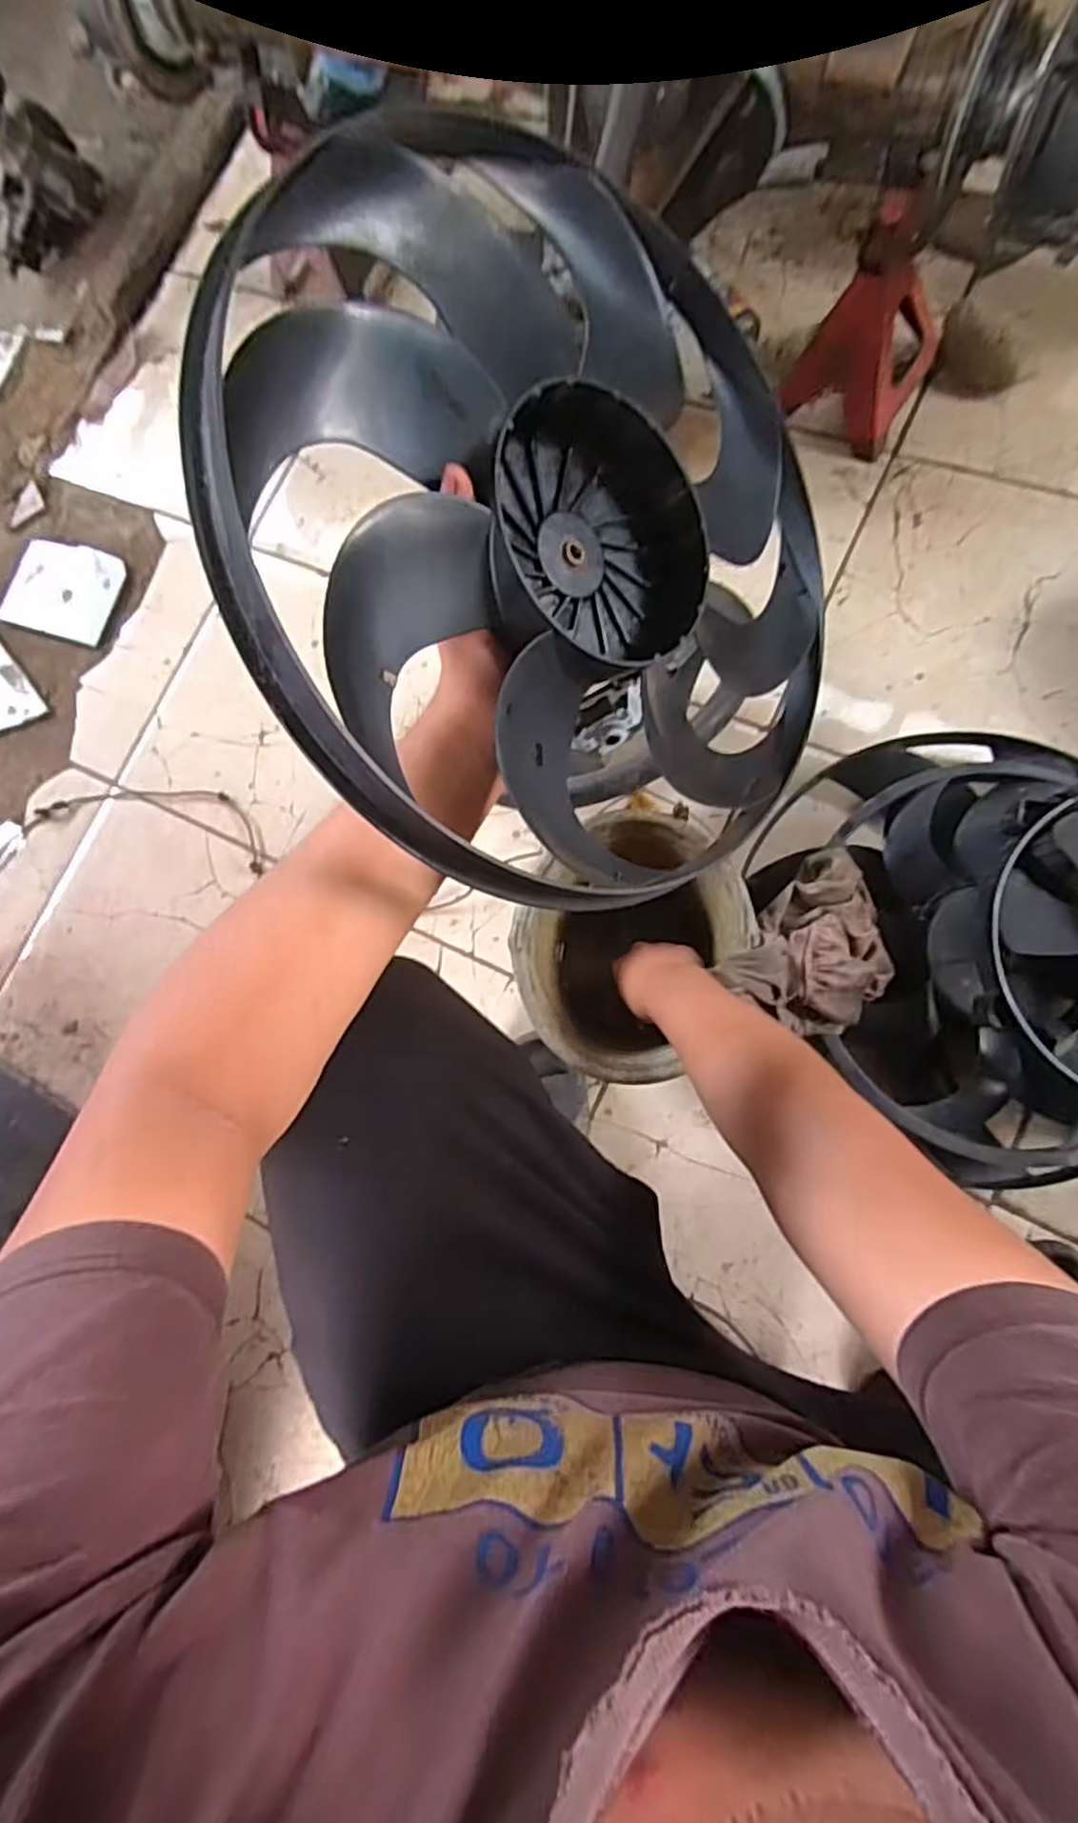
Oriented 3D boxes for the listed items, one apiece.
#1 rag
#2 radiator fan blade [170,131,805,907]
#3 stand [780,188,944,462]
[{"bbox_3d":[0.281,0.037,0.702,0.133,0.079,0.165,41,89,14],"label":"rag"},{"bbox_3d":[0.023,-0.186,0.378,0.363,0.036,0.355,-1,92,-35],"label":"radiator fan blade"},{"bbox_3d":[0.391,-0.685,0.831,0.132,0.236,0.136,32,87,14],"label":"stand"}]

